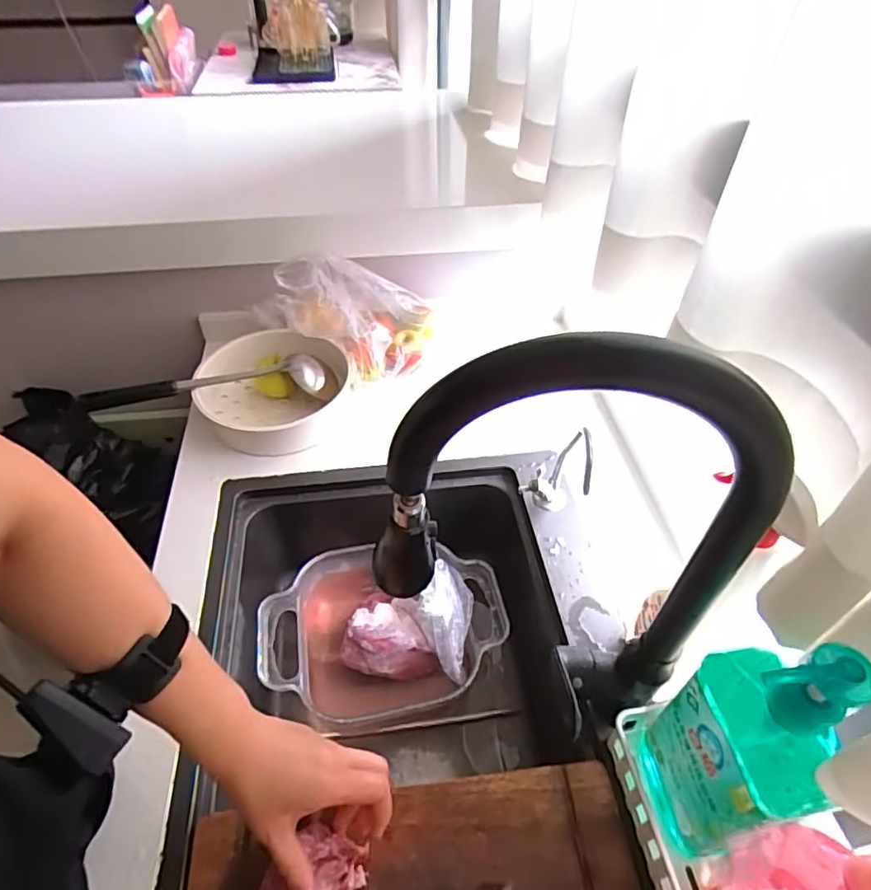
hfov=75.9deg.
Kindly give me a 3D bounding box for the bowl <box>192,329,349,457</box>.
[{"bbox_3d":[-0.247,-0.077,0.826,0.207,0.079,0.199,1,47,-1],"label":"bowl"}]

